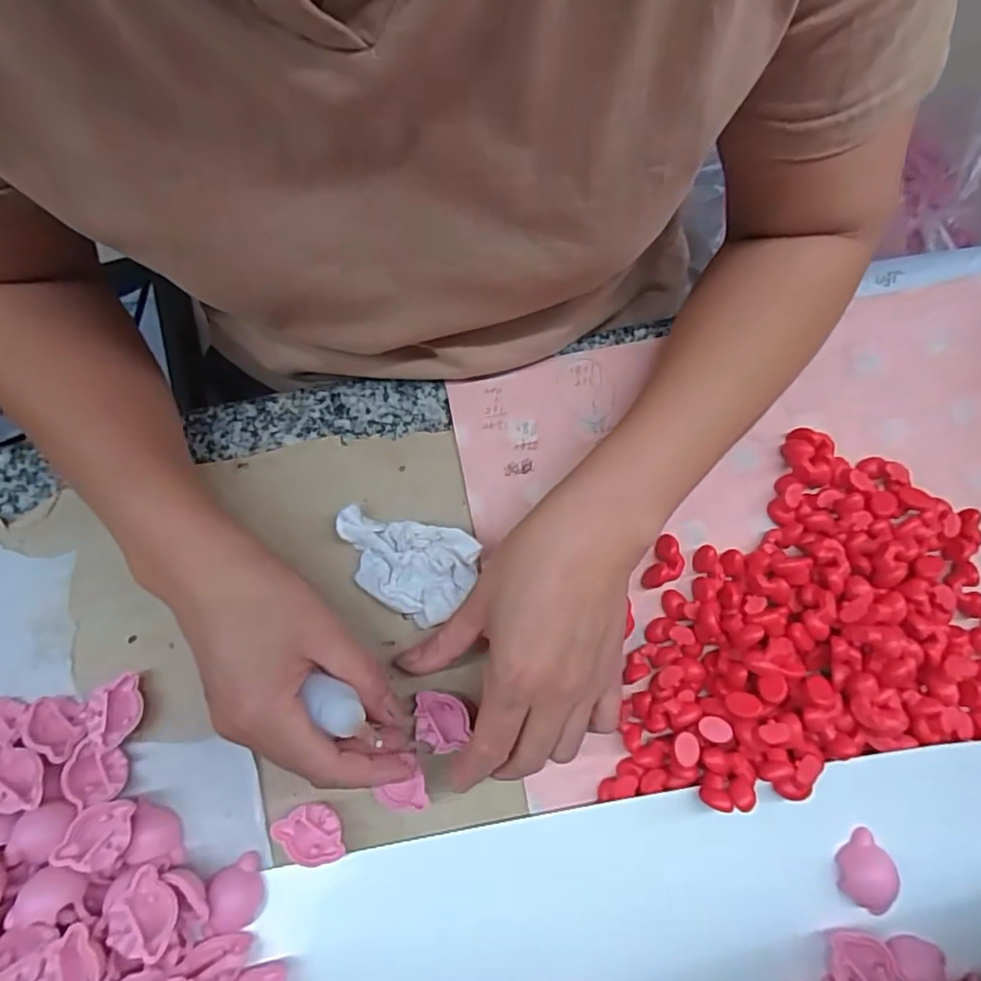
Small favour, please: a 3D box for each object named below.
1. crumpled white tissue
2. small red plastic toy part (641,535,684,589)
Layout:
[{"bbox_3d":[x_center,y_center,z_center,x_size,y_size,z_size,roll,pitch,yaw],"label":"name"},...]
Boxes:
[{"bbox_3d":[-0.050,0.039,0.341,0.079,0.019,0.051,23,80,4],"label":"crumpled white tissue"},{"bbox_3d":[0.098,0.043,0.345,0.019,0.010,0.031,24,80,4],"label":"small red plastic toy part"}]

